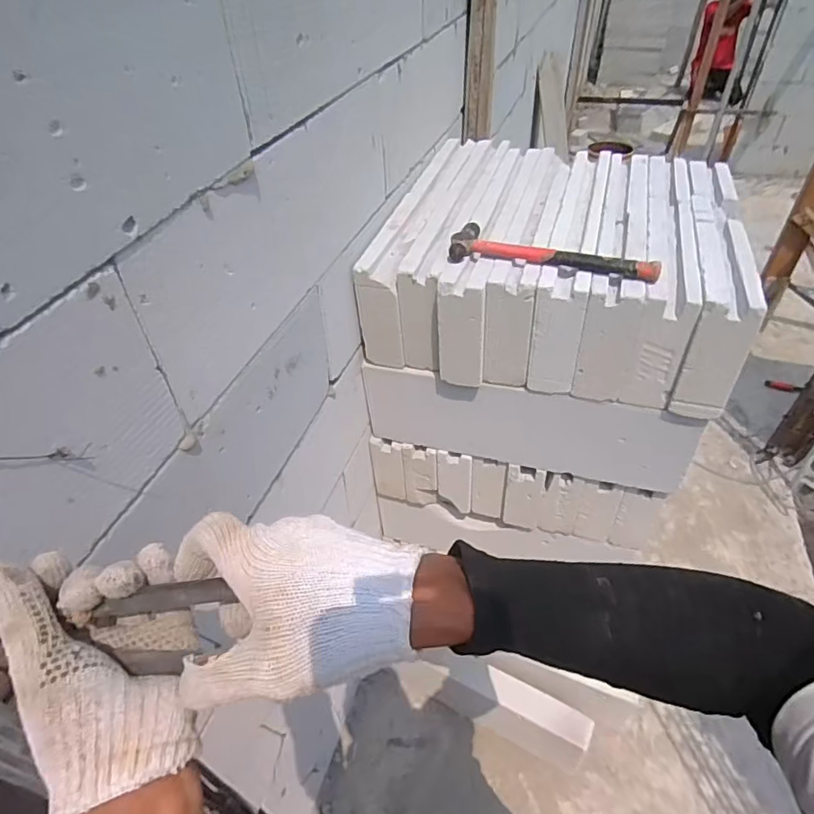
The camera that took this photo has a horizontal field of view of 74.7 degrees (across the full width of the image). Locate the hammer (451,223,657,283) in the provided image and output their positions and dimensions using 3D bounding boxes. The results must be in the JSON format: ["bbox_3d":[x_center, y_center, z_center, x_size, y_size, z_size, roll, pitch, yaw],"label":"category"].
[{"bbox_3d":[0.223,-0.239,0.822,0.305,0.034,0.078,12,46,15],"label":"hammer"}]

